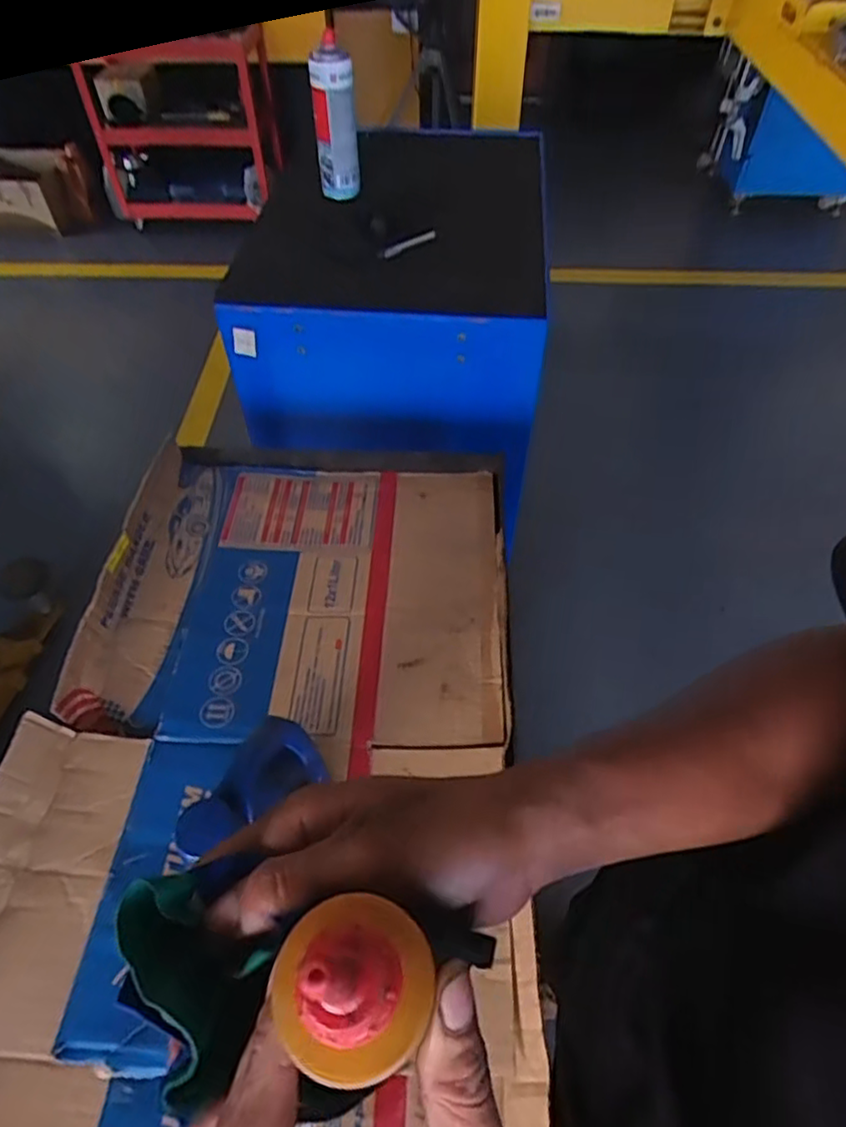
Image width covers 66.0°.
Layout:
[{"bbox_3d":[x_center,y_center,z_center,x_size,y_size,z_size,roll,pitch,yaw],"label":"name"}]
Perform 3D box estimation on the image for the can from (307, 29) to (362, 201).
[{"bbox_3d":[-0.141,-0.707,1.048,0.069,0.222,0.064,-2,52,2],"label":"can"}]

